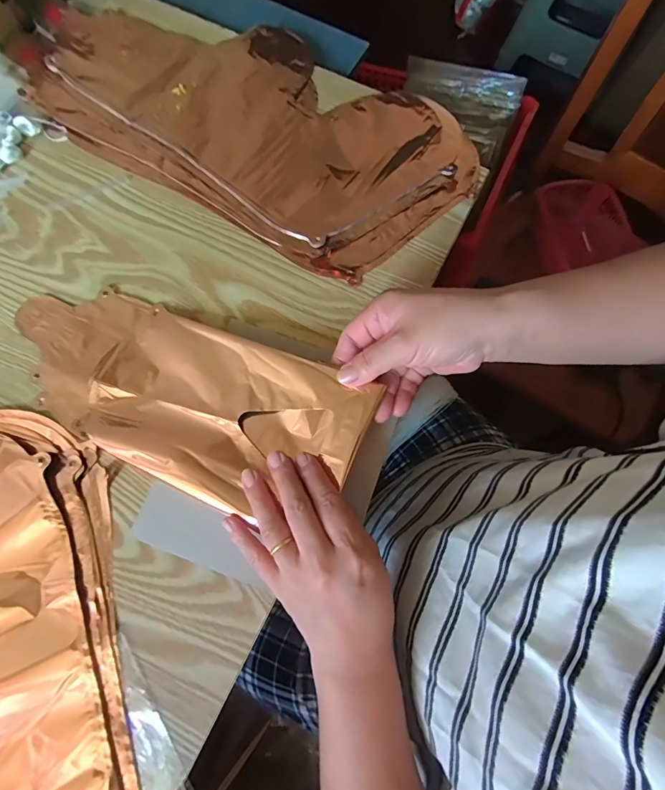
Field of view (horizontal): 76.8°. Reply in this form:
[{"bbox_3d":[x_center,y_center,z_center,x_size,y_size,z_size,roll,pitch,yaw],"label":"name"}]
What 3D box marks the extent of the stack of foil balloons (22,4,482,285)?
[{"bbox_3d":[-0.082,-0.281,0.424,0.435,0.015,0.222,30,75,8],"label":"stack of foil balloons"}]

